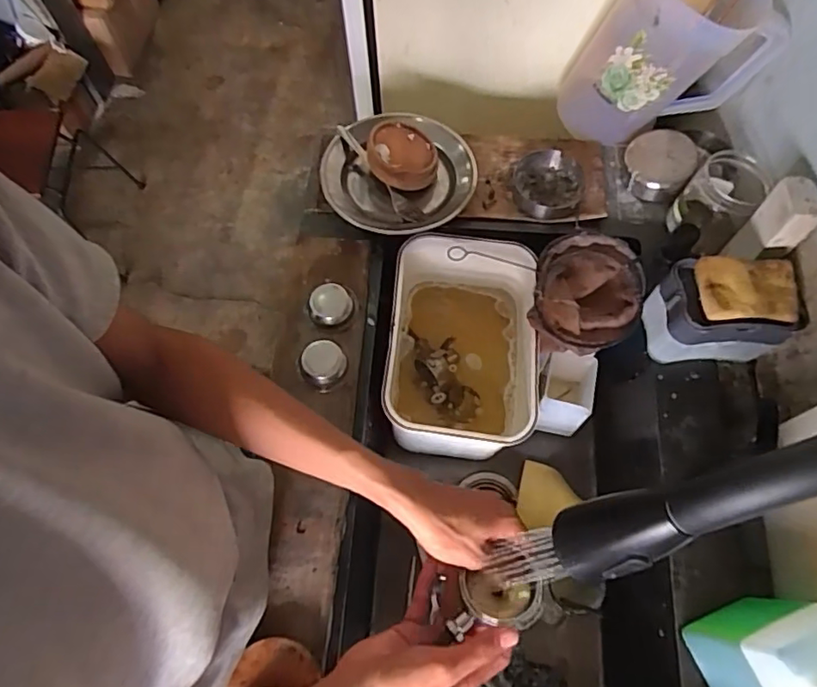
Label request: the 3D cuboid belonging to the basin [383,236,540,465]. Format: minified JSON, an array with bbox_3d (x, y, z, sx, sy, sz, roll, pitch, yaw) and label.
[{"bbox_3d":[0.073,0.012,0.795,0.191,0.169,0.272,3,68,2],"label":"basin"}]

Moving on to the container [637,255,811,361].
[{"bbox_3d":[0.361,-0.037,0.652,0.140,0.117,0.084,0,68,0],"label":"container"}]

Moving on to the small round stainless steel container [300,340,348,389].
[{"bbox_3d":[-0.104,0.028,0.695,0.055,0.036,0.058,0,68,0],"label":"small round stainless steel container"}]

